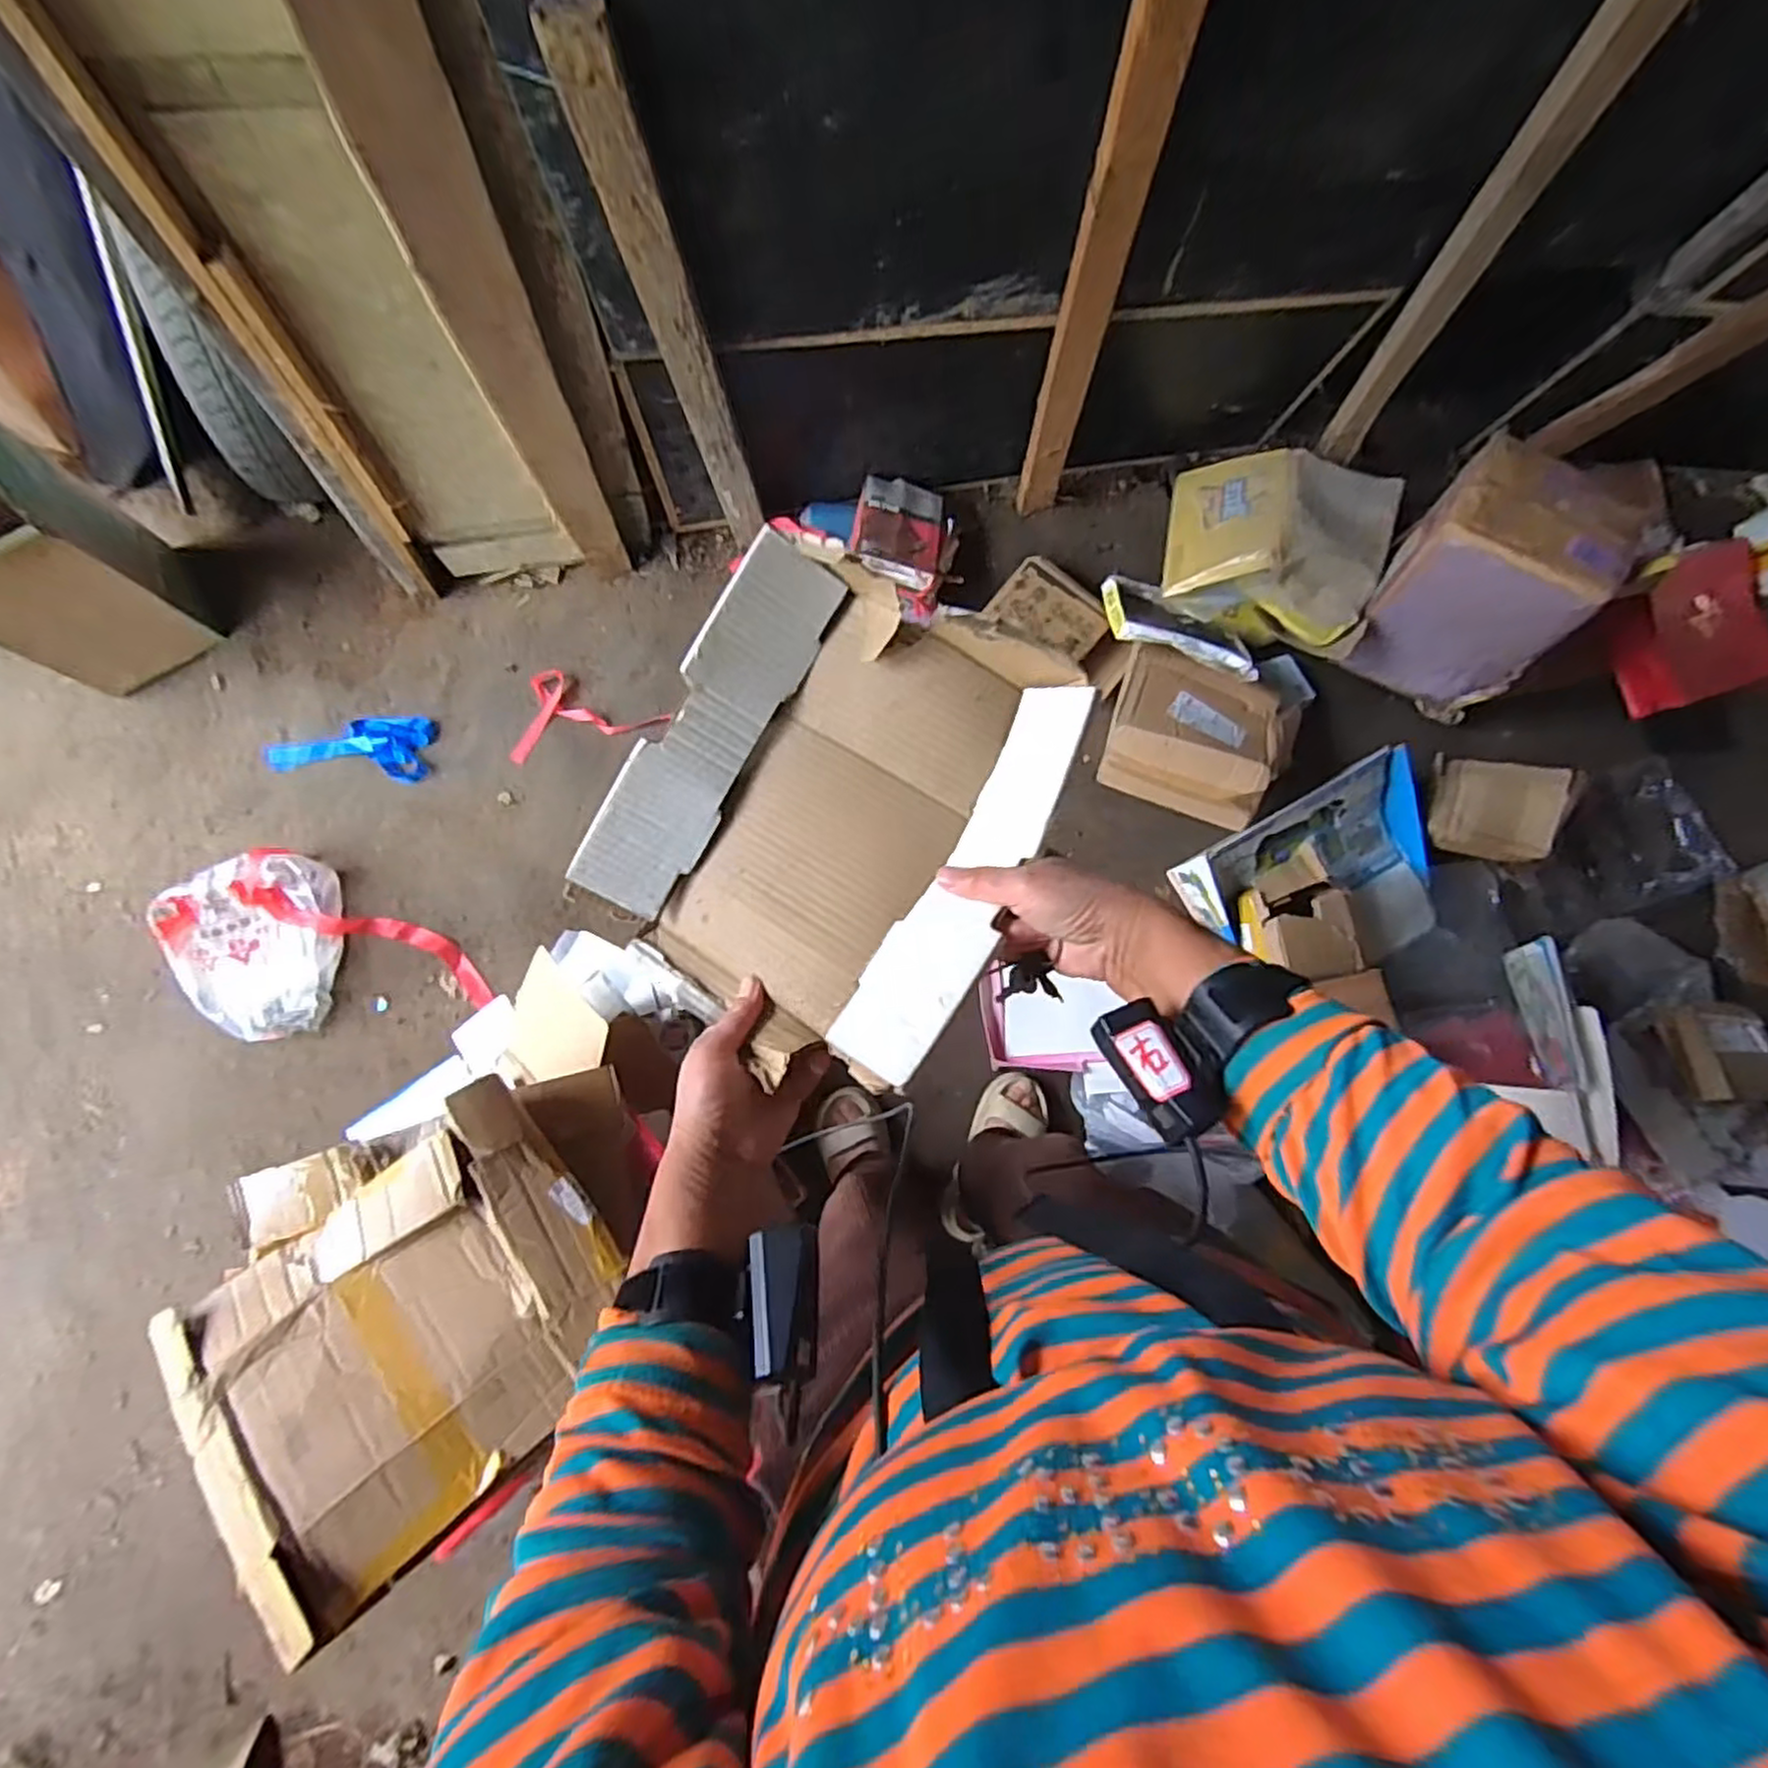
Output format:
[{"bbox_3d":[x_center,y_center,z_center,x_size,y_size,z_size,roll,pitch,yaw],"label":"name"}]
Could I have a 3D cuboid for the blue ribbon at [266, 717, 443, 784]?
[{"bbox_3d":[-0.930,-0.246,1.311,0.261,0.044,0.122,3,80,-1],"label":"blue ribbon"}]

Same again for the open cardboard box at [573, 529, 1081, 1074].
[{"bbox_3d":[-0.042,-0.047,0.496,0.263,0.098,0.290,27,81,4],"label":"open cardboard box"}]

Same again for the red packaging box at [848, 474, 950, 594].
[{"bbox_3d":[0.026,-0.639,1.344,0.169,0.054,0.210,10,80,0],"label":"red packaging box"}]

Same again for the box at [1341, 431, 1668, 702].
[{"bbox_3d":[0.958,-0.486,1.234,0.286,0.360,0.183,34,81,5],"label":"box"}]

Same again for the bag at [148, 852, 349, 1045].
[{"bbox_3d":[-1.003,0.097,1.217,0.194,0.127,0.286,-25,81,-6],"label":"bag"}]

